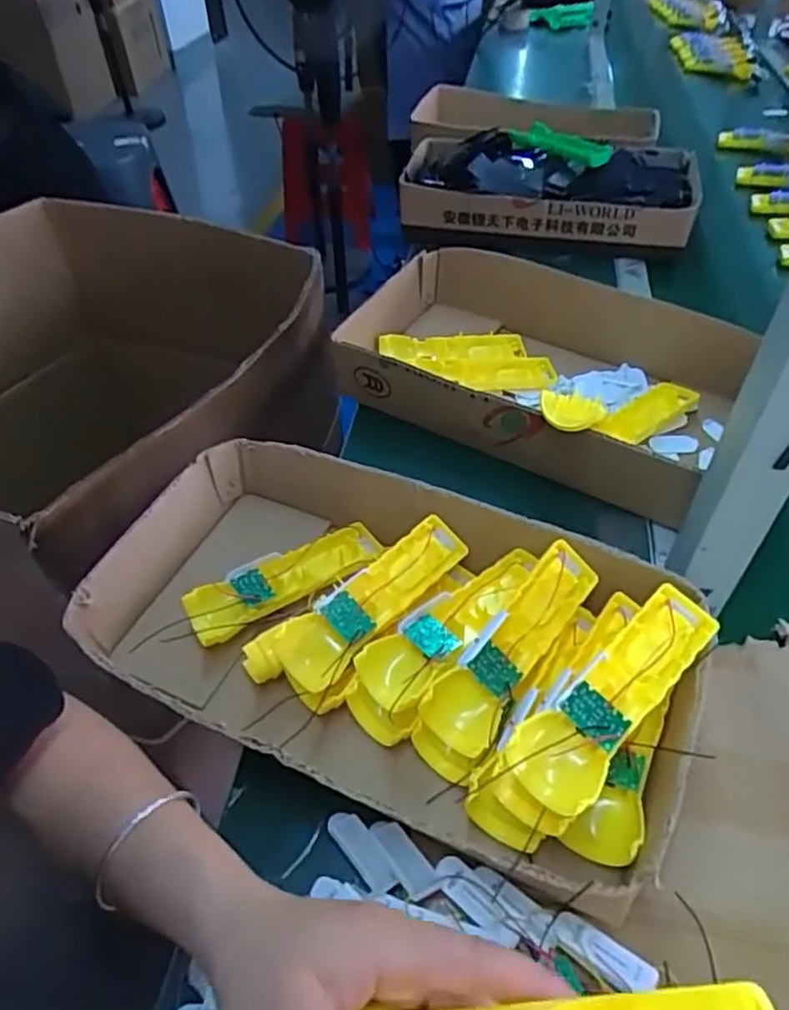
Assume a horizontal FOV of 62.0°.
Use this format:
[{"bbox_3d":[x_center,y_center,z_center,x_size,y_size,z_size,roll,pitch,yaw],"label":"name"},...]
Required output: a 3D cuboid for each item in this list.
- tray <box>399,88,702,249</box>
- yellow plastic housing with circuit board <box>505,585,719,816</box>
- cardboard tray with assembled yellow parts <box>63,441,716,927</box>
[{"bbox_3d":[0.247,-0.566,1.062,0.426,0.120,0.443,3,47,5],"label":"tray"},{"bbox_3d":[0.136,0.112,0.401,0.048,0.032,0.164,35,57,30],"label":"yellow plastic housing with circuit board"},{"bbox_3d":[-0.014,0.082,0.484,0.427,0.092,0.236,18,50,18],"label":"cardboard tray with assembled yellow parts"}]

